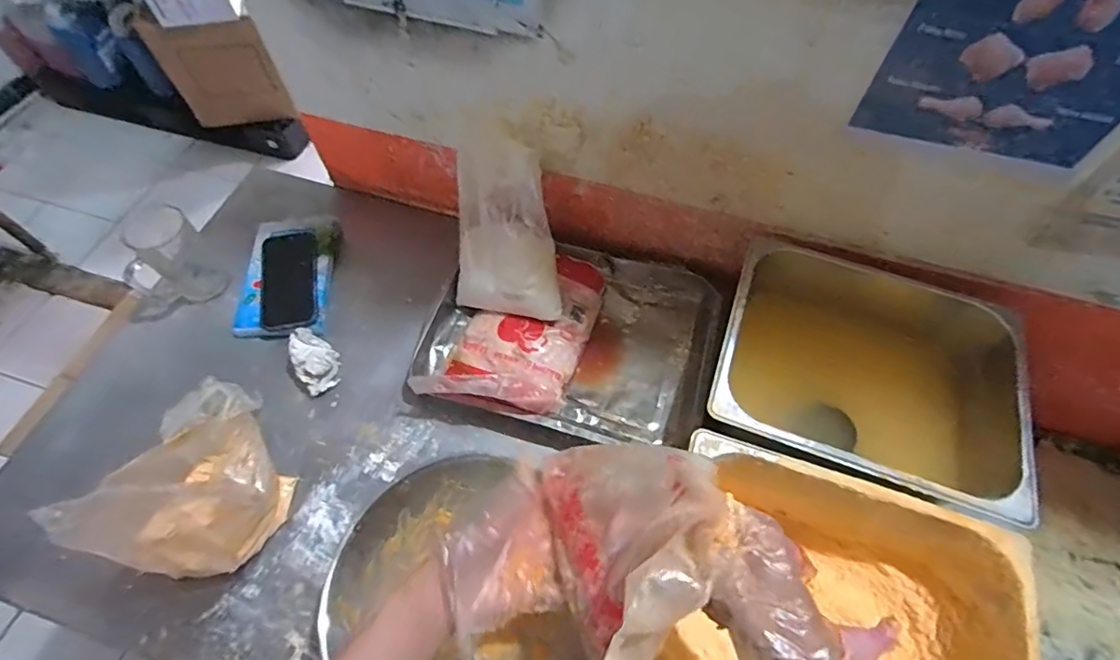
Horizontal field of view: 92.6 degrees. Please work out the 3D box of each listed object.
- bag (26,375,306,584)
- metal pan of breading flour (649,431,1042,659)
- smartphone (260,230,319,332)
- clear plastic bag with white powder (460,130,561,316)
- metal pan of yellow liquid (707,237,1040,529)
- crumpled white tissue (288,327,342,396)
[{"bbox_3d":[-0.342,0.169,0.534,0.054,0.227,0.174,34,65,16],"label":"bag"},{"bbox_3d":[0.245,0.282,0.521,0.312,0.138,0.267,17,62,8],"label":"metal pan of breading flour"},{"bbox_3d":[-0.381,-0.071,0.756,0.076,0.016,0.160,-9,61,-7],"label":"smartphone"},{"bbox_3d":[-0.071,-0.133,0.698,0.137,0.236,0.047,9,25,21],"label":"clear plastic bag with white powder"},{"bbox_3d":[0.351,0.065,0.651,0.324,0.145,0.268,20,62,9],"label":"metal pan of yellow liquid"},{"bbox_3d":[-0.322,0.038,0.698,0.057,0.053,0.066,-37,68,-20],"label":"crumpled white tissue"}]

